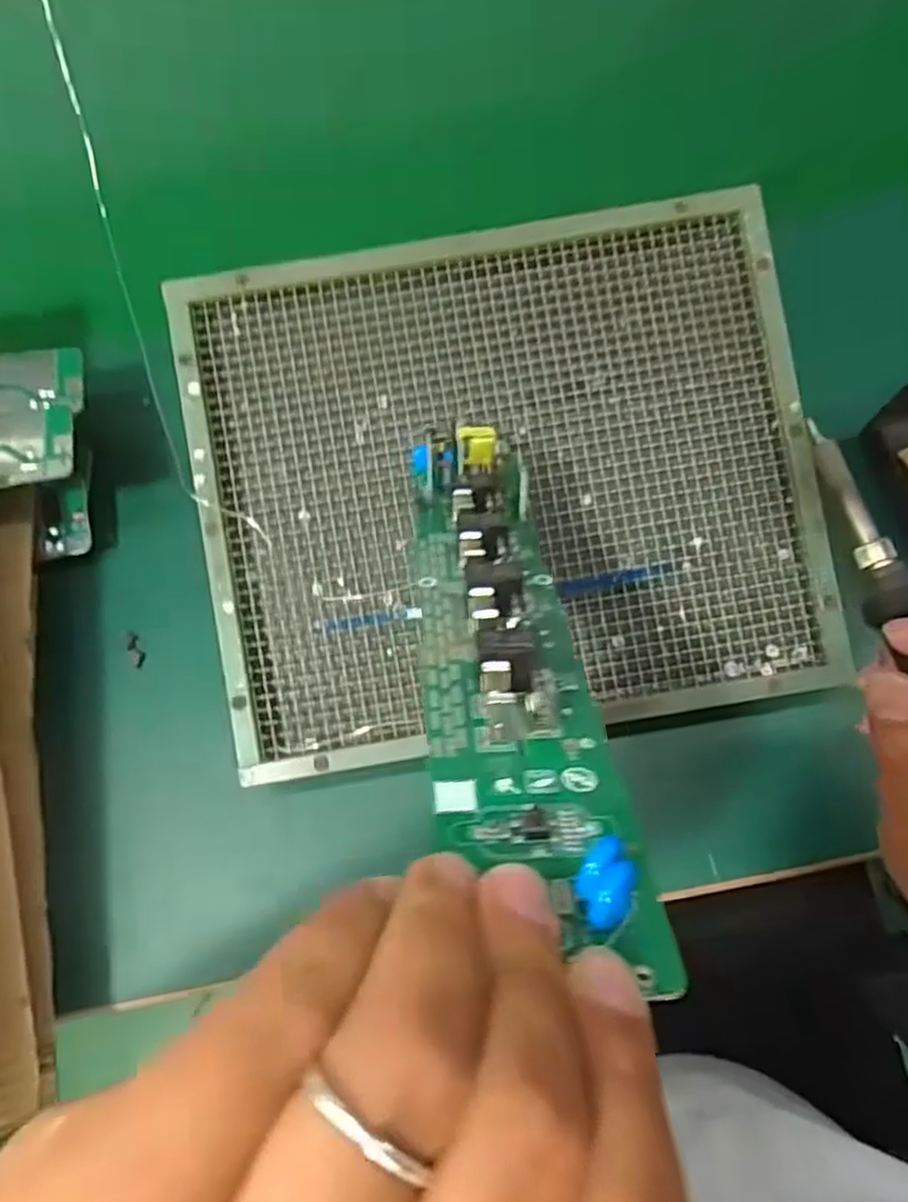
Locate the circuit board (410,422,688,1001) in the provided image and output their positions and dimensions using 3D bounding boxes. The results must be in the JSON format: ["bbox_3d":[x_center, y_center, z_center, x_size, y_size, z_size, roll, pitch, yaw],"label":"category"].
[{"bbox_3d":[0.012,0.002,0.238,0.048,0.023,0.238,-9,38,-1],"label":"circuit board"}]

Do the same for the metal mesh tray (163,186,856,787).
[{"bbox_3d":[0.026,-0.060,0.371,0.297,0.010,0.248,-10,88,0],"label":"metal mesh tray"}]

